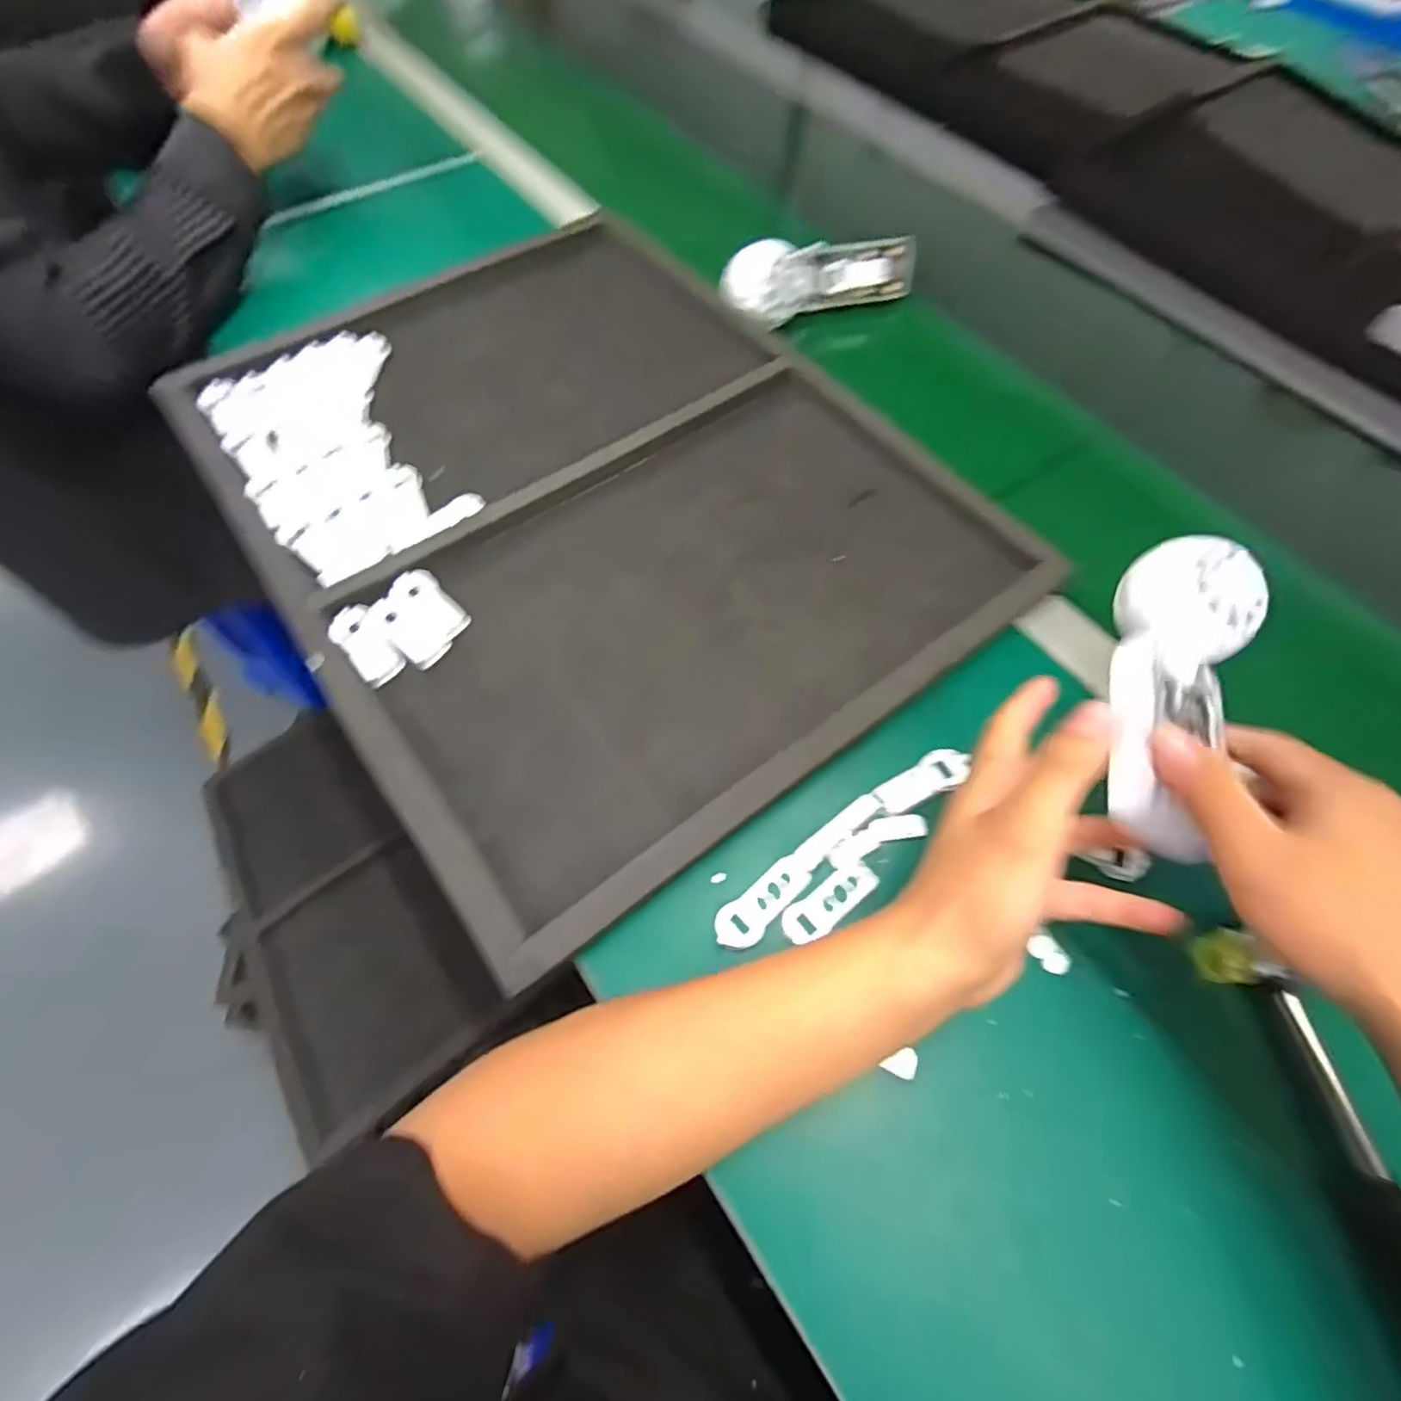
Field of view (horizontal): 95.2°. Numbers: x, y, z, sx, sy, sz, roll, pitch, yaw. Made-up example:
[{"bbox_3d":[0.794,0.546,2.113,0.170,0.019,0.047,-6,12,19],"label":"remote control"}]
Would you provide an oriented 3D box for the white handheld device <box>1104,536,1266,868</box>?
[{"bbox_3d":[0.236,-0.004,0.320,0.055,0.035,0.164,21,73,7],"label":"white handheld device"}]

